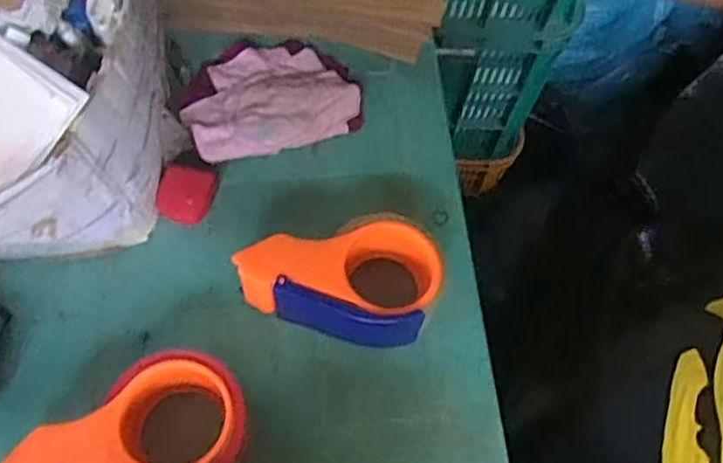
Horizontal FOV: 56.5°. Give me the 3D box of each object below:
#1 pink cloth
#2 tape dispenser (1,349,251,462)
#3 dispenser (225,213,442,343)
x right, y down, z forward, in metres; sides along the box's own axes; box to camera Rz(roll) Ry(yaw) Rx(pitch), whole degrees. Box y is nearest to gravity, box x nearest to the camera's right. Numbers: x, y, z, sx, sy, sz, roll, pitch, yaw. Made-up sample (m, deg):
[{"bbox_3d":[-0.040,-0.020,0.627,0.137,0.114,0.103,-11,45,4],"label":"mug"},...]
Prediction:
[{"bbox_3d":[-0.086,-0.129,0.623,0.154,0.025,0.122,-18,67,-12],"label":"pink cloth"},{"bbox_3d":[-0.155,0.141,0.474,0.148,0.062,0.104,5,64,-1],"label":"tape dispenser"},{"bbox_3d":[-0.014,0.030,0.526,0.140,0.059,0.092,17,64,4],"label":"dispenser"}]

